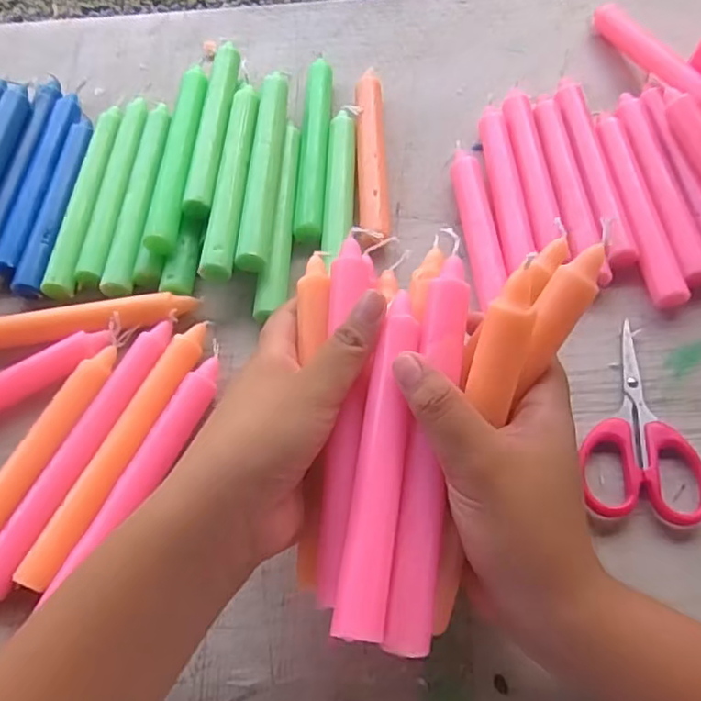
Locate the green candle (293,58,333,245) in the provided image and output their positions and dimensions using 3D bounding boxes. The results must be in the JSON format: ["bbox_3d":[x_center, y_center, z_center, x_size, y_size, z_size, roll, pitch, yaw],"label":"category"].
[{"bbox_3d":[-0.025,-0.145,0.429,0.019,0.015,0.164,0,61,4],"label":"green candle"}]

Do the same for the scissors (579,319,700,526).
[{"bbox_3d":[0.151,0.035,0.321,0.058,0.009,0.110,3,61,6],"label":"scissors"}]

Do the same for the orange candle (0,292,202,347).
[{"bbox_3d":[-0.173,-0.015,0.364,0.158,0.020,0.016,-10,61,-1],"label":"orange candle"}]

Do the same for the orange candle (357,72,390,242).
[{"bbox_3d":[0.015,-0.136,0.421,0.019,0.016,0.151,-2,61,3],"label":"orange candle"}]

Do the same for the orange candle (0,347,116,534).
[{"bbox_3d":[-0.175,0.068,0.321,0.022,0.016,0.164,18,64,14],"label":"orange candle"}]

